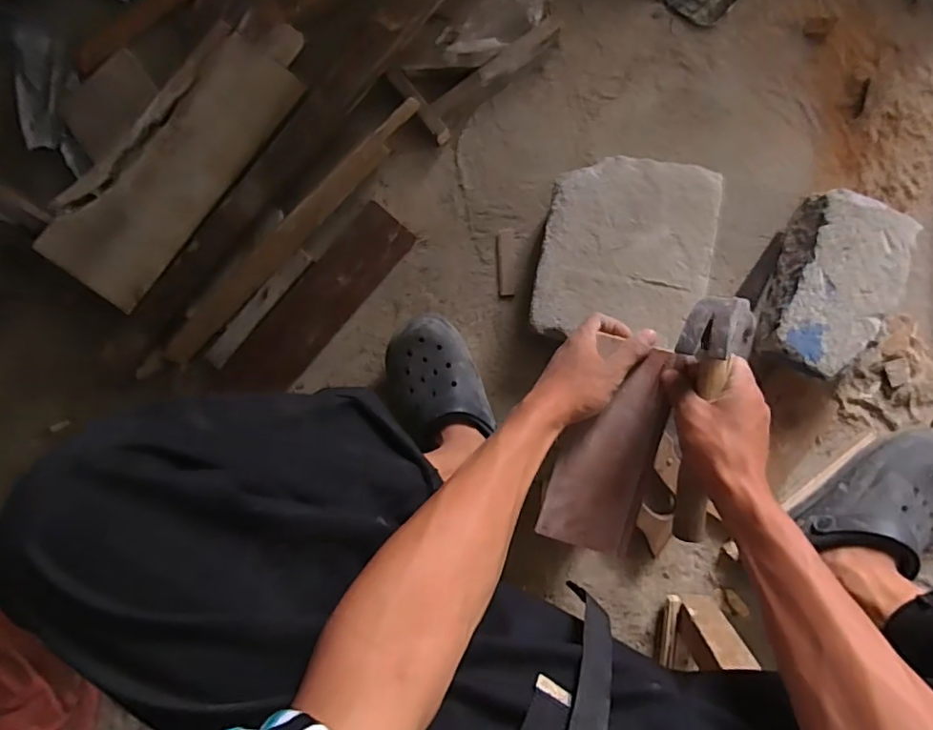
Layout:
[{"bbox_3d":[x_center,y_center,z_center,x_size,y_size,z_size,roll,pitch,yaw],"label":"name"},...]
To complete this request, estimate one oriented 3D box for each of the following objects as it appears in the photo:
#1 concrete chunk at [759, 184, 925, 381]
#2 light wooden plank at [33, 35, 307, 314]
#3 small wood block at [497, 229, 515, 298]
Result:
[{"bbox_3d":[0.440,-0.091,0.639,0.122,0.073,0.210,20,90,9],"label":"concrete chunk"},{"bbox_3d":[-0.419,-0.285,0.764,0.136,0.033,0.415,37,84,-20],"label":"light wooden plank"},{"bbox_3d":[0.055,-0.141,0.728,0.023,0.015,0.094,-2,86,8],"label":"small wood block"}]

